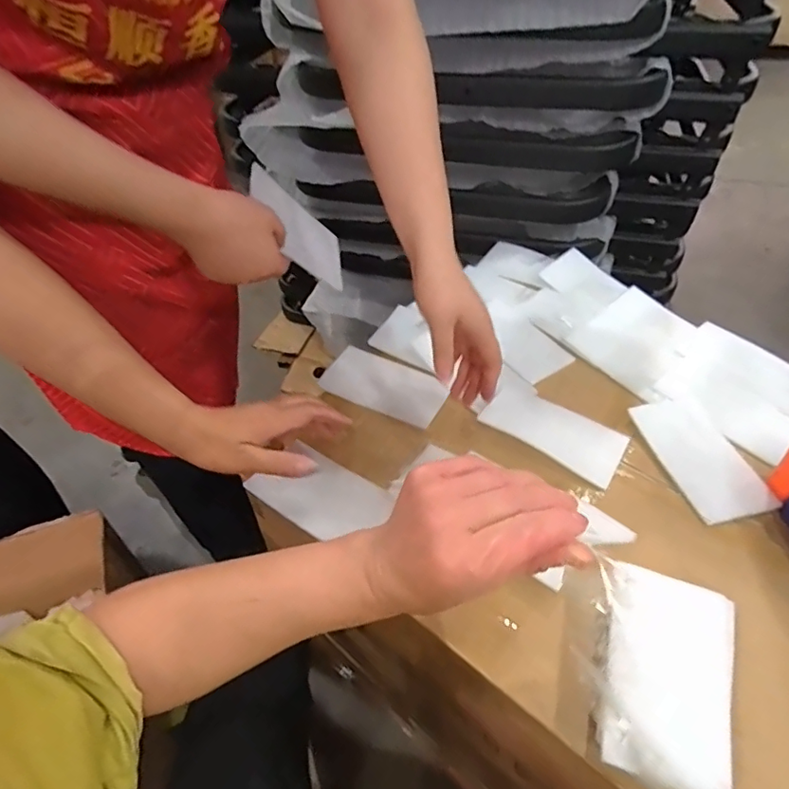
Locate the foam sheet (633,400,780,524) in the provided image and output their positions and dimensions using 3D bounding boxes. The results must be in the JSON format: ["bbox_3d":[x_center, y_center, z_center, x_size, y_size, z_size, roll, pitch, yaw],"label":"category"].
[{"bbox_3d":[0.309,0.061,0.536,0.078,0.010,0.142,-9,46,-8],"label":"foam sheet"}]

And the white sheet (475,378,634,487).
[{"bbox_3d":[0.171,0.034,0.563,0.143,0.016,0.082,24,51,23],"label":"white sheet"}]

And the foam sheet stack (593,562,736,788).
[{"bbox_3d":[0.196,0.197,0.377,0.087,0.016,0.141,18,51,15],"label":"foam sheet stack"}]

